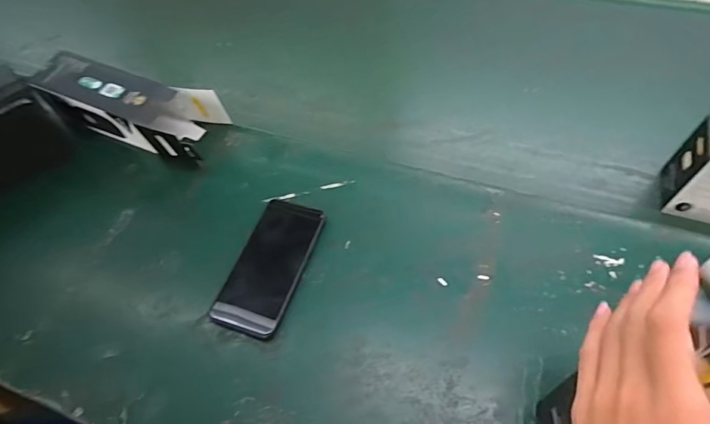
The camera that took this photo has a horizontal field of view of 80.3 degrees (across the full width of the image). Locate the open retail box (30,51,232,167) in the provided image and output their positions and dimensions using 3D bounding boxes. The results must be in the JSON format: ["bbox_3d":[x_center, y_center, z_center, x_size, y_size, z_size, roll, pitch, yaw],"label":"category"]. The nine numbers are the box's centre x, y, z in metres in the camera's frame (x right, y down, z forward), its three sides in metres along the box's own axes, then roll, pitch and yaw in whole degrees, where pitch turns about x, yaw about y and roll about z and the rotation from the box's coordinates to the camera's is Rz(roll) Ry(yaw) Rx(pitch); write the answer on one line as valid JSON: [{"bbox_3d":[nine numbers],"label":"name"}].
[{"bbox_3d":[-0.335,-0.152,0.624,0.279,0.079,0.090,17,59,16],"label":"open retail box"}]

